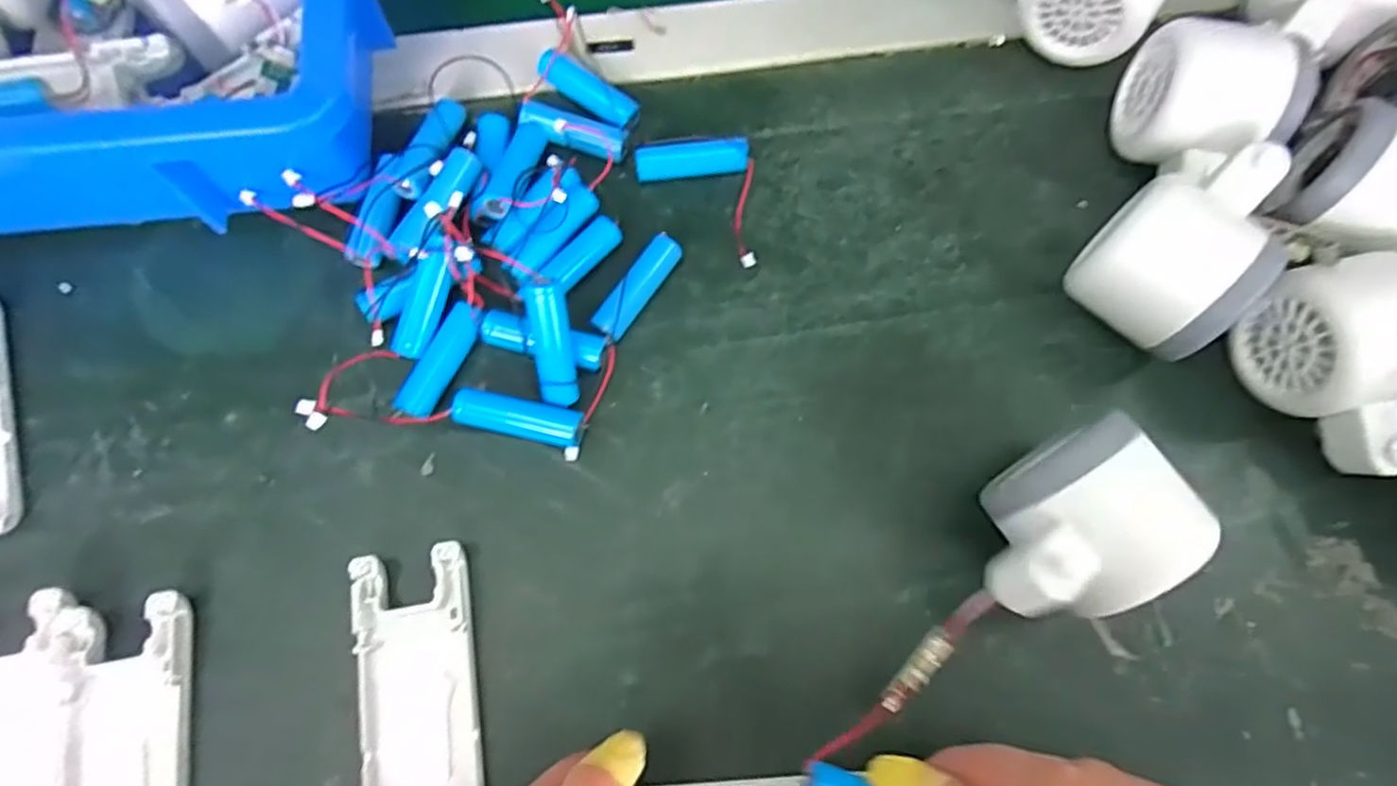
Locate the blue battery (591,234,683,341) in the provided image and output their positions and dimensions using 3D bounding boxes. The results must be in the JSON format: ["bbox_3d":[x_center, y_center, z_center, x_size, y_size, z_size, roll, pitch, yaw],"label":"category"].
[{"bbox_3d":[-0.026,-0.044,0.300,0.013,0.013,0.050,34,74,8],"label":"blue battery"}]

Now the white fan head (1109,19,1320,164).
[{"bbox_3d":[0.224,-0.124,0.311,0.055,0.058,0.050,10,72,1],"label":"white fan head"}]

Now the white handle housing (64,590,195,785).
[{"bbox_3d":[-0.195,0.126,0.238,0.039,0.011,0.103,-9,73,-5],"label":"white handle housing"}]

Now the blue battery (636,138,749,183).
[{"bbox_3d":[-0.003,-0.104,0.319,0.050,0.015,0.013,-8,73,-5],"label":"blue battery"}]

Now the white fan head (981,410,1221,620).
[{"bbox_3d":[0.130,0.049,0.250,0.077,0.062,0.056,-28,75,-11],"label":"white fan head"}]

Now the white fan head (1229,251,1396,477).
[{"bbox_3d":[0.256,-0.008,0.274,0.054,0.061,0.077,-5,72,-4],"label":"white fan head"}]

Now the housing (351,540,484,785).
[{"bbox_3d":[-0.099,0.110,0.248,0.039,0.011,0.103,-8,73,-5],"label":"housing"}]

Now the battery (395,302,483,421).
[{"bbox_3d":[-0.105,-0.013,0.284,0.015,0.017,0.048,26,73,6],"label":"battery"}]

